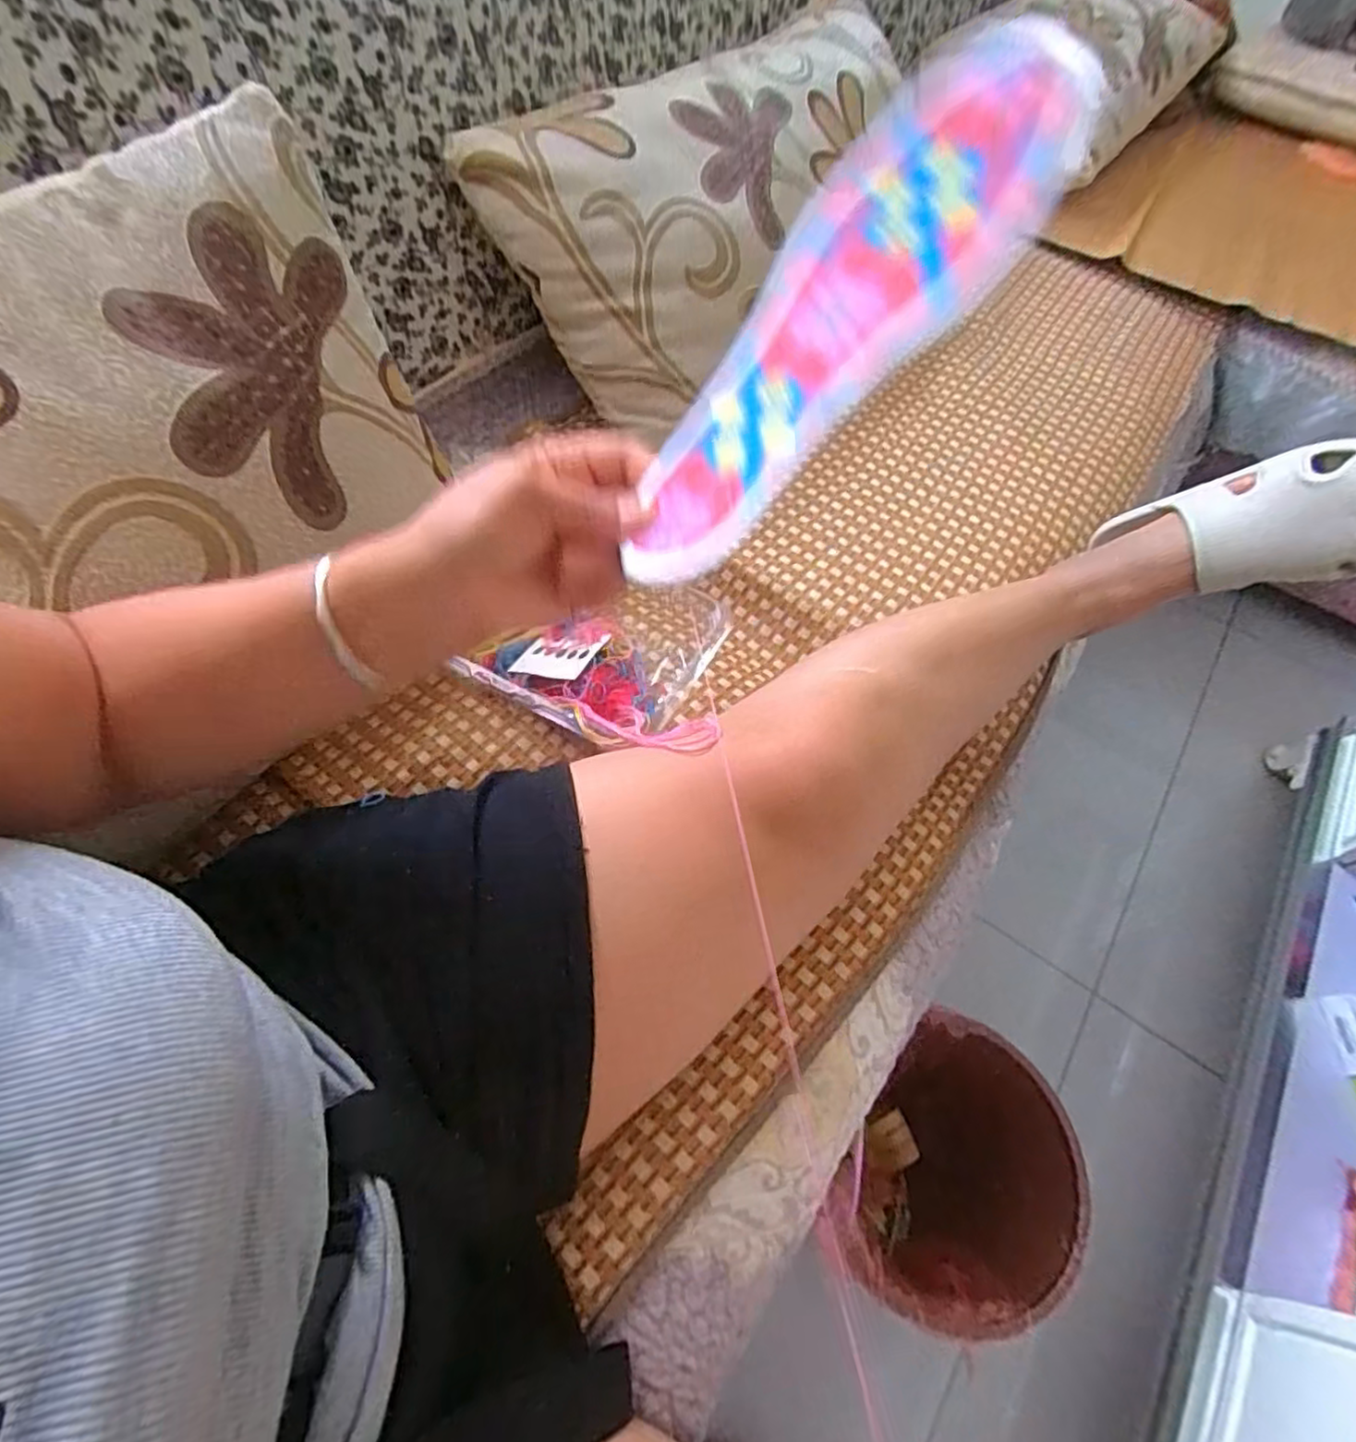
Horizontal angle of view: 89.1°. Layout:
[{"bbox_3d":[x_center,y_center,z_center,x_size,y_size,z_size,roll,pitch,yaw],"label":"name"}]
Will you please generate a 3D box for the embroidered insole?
[{"bbox_3d":[0.070,-0.165,0.280,0.095,0.009,0.260,35,92,35],"label":"embroidered insole"}]

